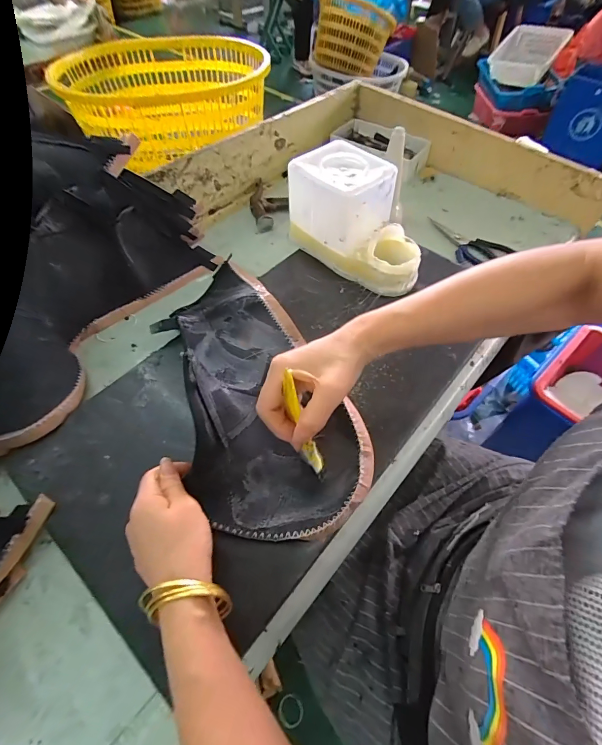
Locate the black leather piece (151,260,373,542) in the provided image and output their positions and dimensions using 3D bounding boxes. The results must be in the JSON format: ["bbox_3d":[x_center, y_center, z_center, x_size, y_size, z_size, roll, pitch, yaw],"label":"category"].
[{"bbox_3d":[-0.054,-0.020,0.400,0.168,0.101,0.381,-15,57,-11],"label":"black leather piece"}]

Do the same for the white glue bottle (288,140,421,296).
[{"bbox_3d":[0.082,-0.207,0.502,0.198,0.139,0.103,40,64,22],"label":"white glue bottle"}]

